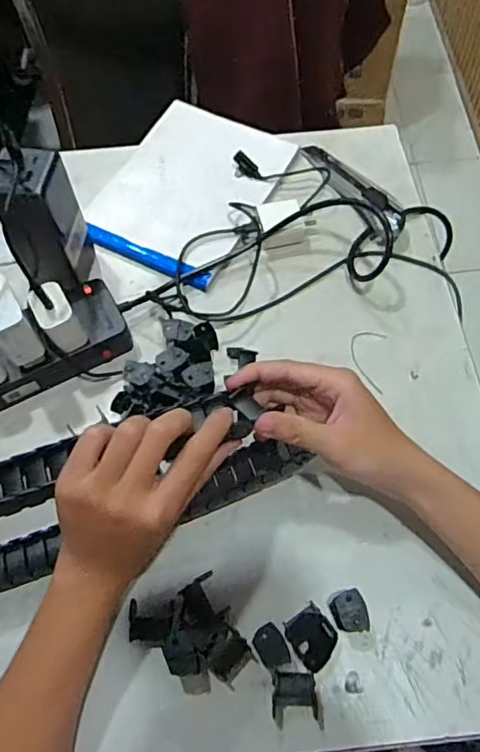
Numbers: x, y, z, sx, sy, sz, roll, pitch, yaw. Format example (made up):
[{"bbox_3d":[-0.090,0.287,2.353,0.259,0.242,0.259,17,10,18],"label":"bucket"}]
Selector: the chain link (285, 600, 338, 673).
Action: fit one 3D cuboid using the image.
[{"bbox_3d":[0.051,0.185,0.398,0.031,0.016,0.037,-32,66,-15],"label":"chain link"}]

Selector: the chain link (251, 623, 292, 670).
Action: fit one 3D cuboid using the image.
[{"bbox_3d":[0.021,0.186,0.387,0.021,0.014,0.027,-24,64,-11],"label":"chain link"}]

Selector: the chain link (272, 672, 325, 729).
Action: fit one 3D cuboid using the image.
[{"bbox_3d":[0.039,0.221,0.383,0.033,0.015,0.033,-3,62,0],"label":"chain link"}]

